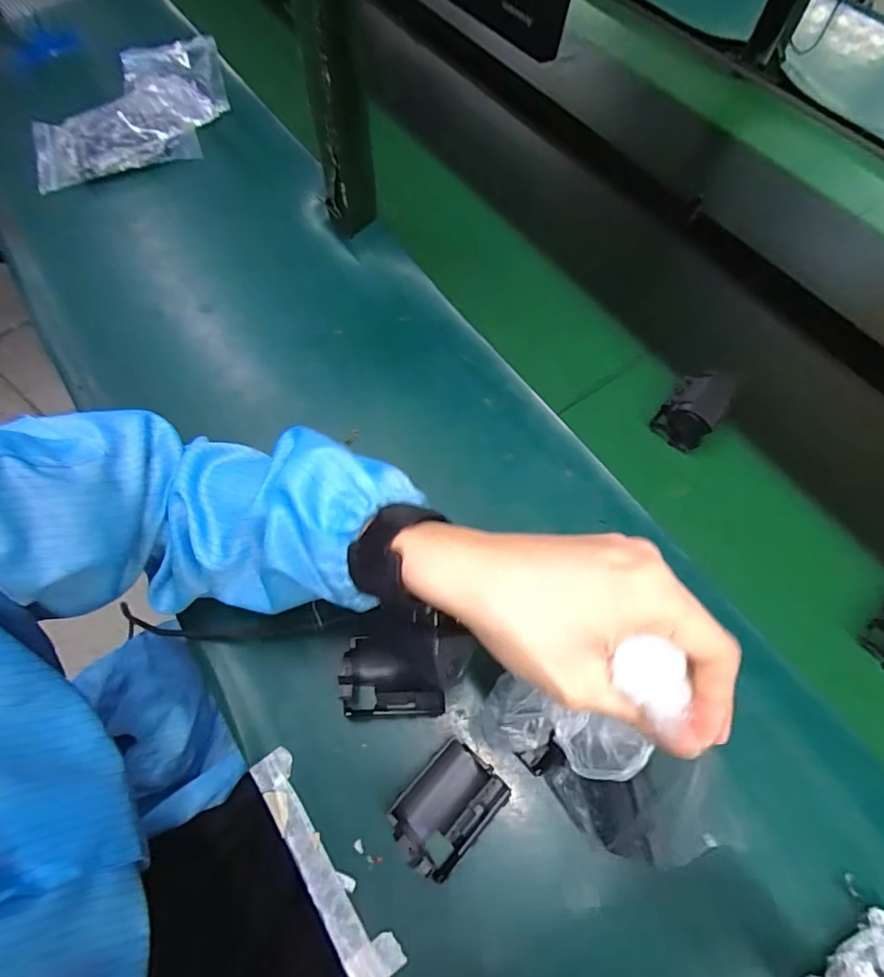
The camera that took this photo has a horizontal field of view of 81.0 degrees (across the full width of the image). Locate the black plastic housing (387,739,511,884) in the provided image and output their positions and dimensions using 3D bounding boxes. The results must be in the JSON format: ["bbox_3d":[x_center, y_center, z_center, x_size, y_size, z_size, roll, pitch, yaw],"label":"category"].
[{"bbox_3d":[0.003,0.213,0.346,0.072,0.015,0.051,-41,72,-20],"label":"black plastic housing"}]

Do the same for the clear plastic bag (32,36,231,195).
[{"bbox_3d":[-0.425,-0.528,0.712,0.254,0.041,0.282,-18,62,-5],"label":"clear plastic bag"}]

